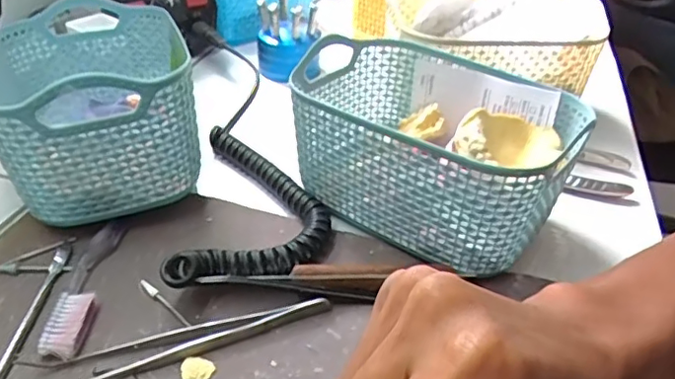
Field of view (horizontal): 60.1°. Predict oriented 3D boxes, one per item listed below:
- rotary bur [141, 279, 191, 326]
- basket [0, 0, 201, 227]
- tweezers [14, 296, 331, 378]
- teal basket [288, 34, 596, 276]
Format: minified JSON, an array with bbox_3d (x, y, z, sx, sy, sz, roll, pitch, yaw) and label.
[{"bbox_3d":[-0.091,0.059,0.308,0.041,0.004,0.004,29,44,31],"label":"rotary bur"},{"bbox_3d":[-0.159,-0.059,0.385,0.110,0.098,0.173,-12,39,-19],"label":"basket"},{"bbox_3d":[-0.073,0.075,0.286,0.142,0.006,0.019,-11,39,-18],"label":"tweezers"},{"bbox_3d":[0.058,-0.027,0.368,0.163,0.077,0.116,28,43,30],"label":"teal basket"}]

